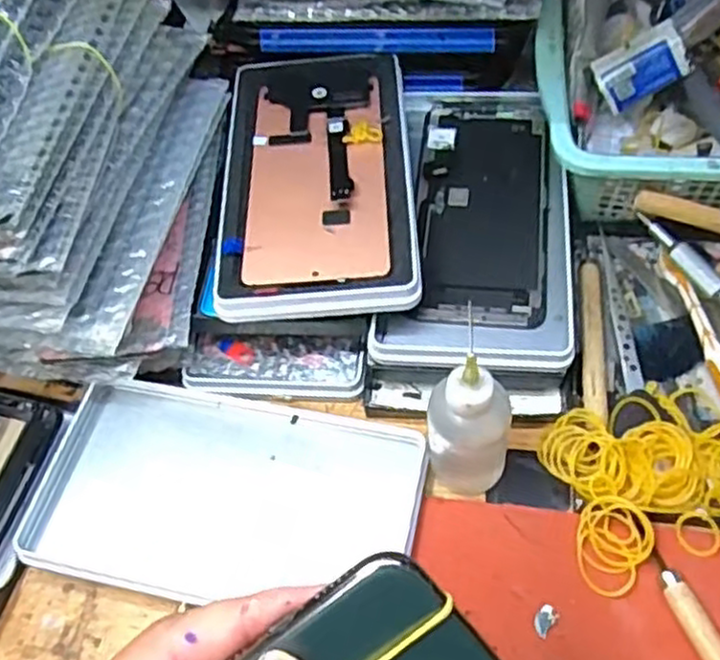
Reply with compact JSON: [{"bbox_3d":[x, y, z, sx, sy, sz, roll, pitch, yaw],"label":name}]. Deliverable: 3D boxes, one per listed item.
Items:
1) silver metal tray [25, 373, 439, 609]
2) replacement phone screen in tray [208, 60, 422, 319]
[{"bbox_3d":[-0.065,0.082,0.368,0.184,0.015,0.104,7,59,12],"label":"silver metal tray"},{"bbox_3d":[-0.024,-0.085,0.403,0.101,0.012,0.178,-5,57,2],"label":"replacement phone screen in tray"}]

